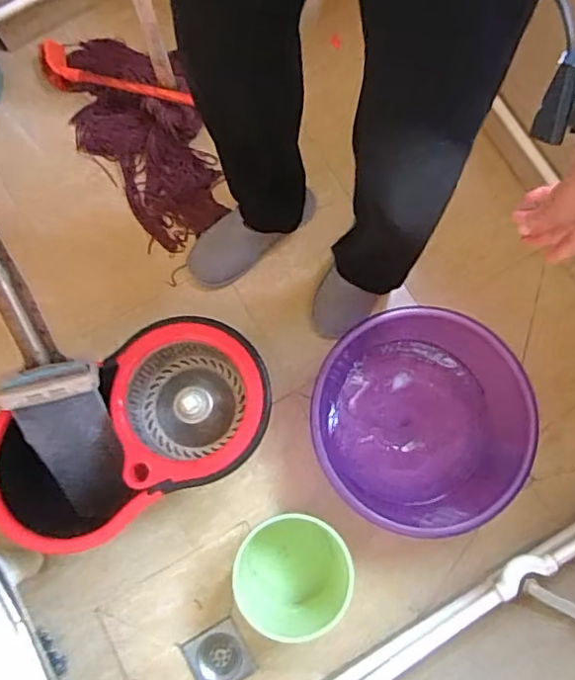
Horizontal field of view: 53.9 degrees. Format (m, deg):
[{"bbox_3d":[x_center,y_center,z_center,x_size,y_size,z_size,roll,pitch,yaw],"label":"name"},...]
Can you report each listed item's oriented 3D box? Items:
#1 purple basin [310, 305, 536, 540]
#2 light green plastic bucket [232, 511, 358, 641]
[{"bbox_3d":[0.234,0.125,1.019,0.365,0.142,0.411,13,77,2],"label":"purple basin"},{"bbox_3d":[0.005,0.392,0.941,0.187,0.129,0.192,0,77,-1],"label":"light green plastic bucket"}]

